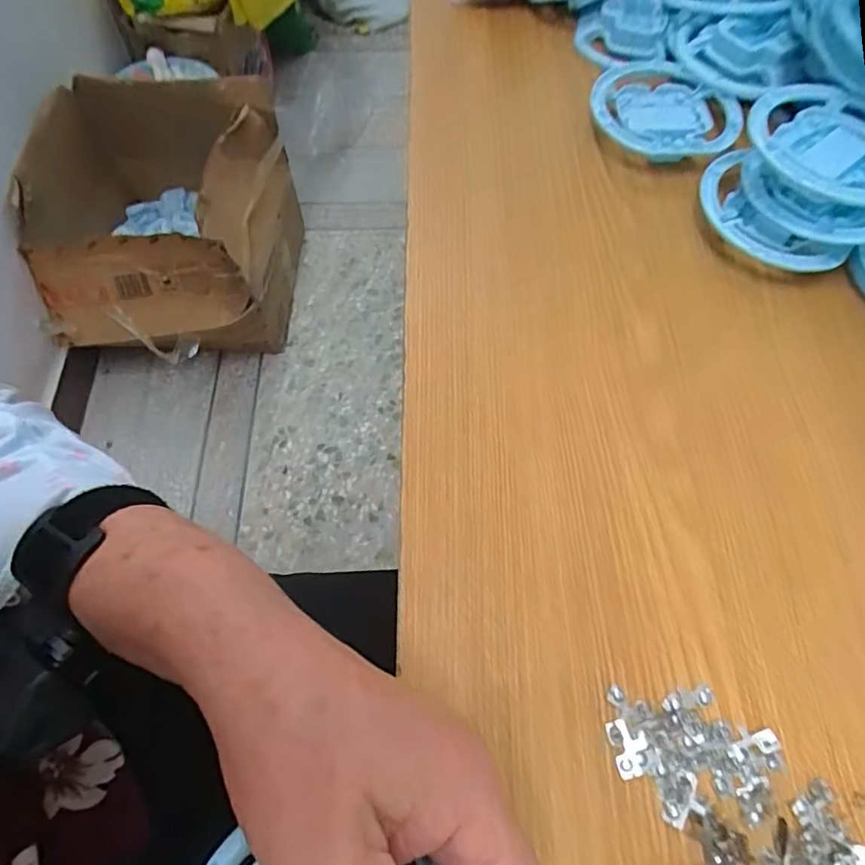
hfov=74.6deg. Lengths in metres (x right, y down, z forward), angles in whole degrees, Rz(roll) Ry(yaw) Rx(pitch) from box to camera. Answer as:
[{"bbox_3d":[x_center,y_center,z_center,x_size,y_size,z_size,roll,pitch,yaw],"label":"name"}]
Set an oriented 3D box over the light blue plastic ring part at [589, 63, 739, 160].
[{"bbox_3d":[0.169,-0.235,0.415,0.103,0.022,0.093,14,64,5],"label":"light blue plastic ring part"}]

